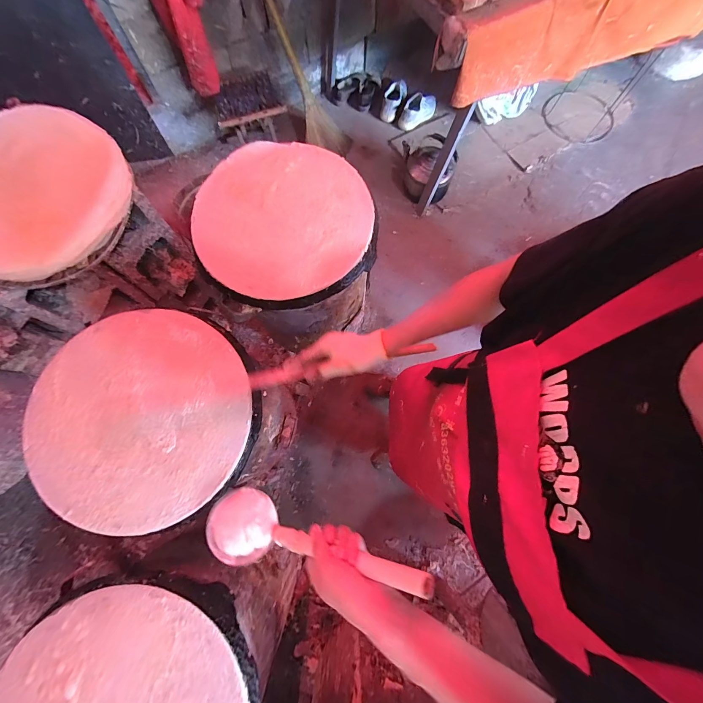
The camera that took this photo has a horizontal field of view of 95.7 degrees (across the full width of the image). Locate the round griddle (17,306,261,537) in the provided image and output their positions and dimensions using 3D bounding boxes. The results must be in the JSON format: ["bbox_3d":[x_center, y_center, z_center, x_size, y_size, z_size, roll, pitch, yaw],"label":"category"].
[{"bbox_3d":[-0.366,0.108,0.555,0.383,0.037,0.368,2,75,0],"label":"round griddle"}]

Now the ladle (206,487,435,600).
[{"bbox_3d":[-0.058,0.239,0.386,0.324,0.055,0.089,-6,71,36],"label":"ladle"}]

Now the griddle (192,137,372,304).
[{"bbox_3d":[-0.141,-0.274,0.673,0.364,0.038,0.365,0,75,0],"label":"griddle"}]

